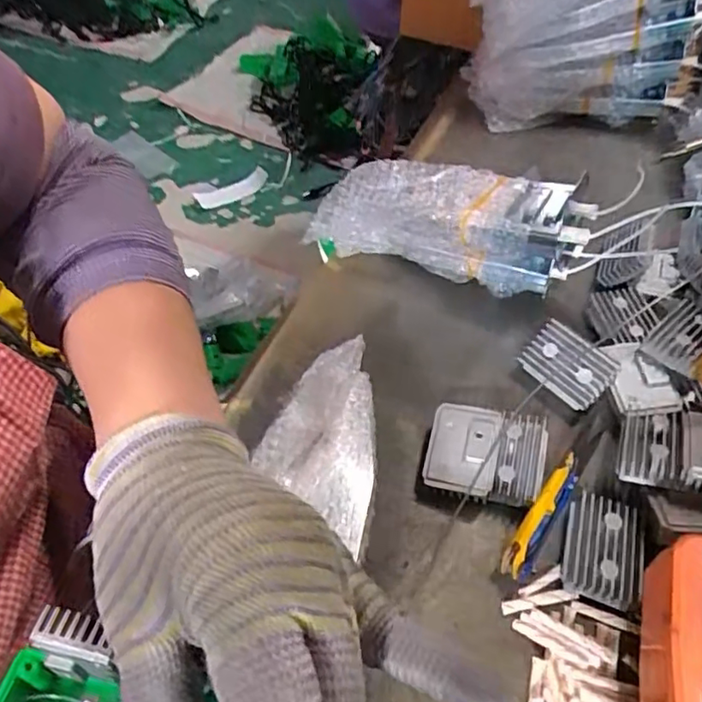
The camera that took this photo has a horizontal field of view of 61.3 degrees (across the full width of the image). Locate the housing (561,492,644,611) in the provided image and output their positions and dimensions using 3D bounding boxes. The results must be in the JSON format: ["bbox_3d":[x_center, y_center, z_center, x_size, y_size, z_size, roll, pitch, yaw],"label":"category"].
[{"bbox_3d":[0.116,0.090,0.272,0.033,0.014,0.046,14,52,9],"label":"housing"}]

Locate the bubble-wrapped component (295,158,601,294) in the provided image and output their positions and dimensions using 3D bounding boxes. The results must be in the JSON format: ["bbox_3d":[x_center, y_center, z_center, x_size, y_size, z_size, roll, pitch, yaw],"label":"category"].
[{"bbox_3d":[0.059,-0.087,0.377,0.162,0.054,0.072,13,52,9],"label":"bubble-wrapped component"}]

